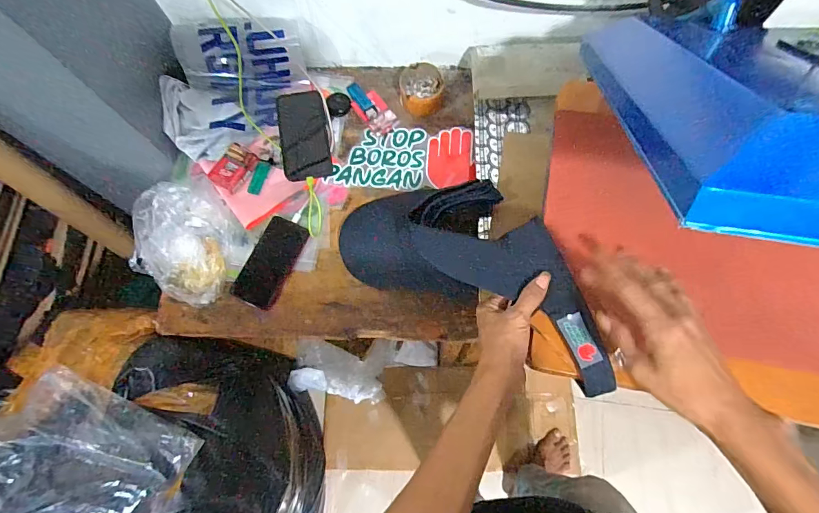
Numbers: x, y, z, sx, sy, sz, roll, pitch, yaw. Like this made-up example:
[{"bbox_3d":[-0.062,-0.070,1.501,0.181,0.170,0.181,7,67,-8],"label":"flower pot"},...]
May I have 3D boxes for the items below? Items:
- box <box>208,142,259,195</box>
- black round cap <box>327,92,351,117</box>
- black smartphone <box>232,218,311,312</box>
[{"bbox_3d":[-0.310,-0.157,0.732,0.051,0.019,0.082,25,75,10],"label":"box"},{"bbox_3d":[-0.133,-0.282,0.775,0.047,0.014,0.047,0,90,-36],"label":"black round cap"},{"bbox_3d":[-0.227,0.009,0.682,0.079,0.004,0.148,21,74,9],"label":"black smartphone"}]

